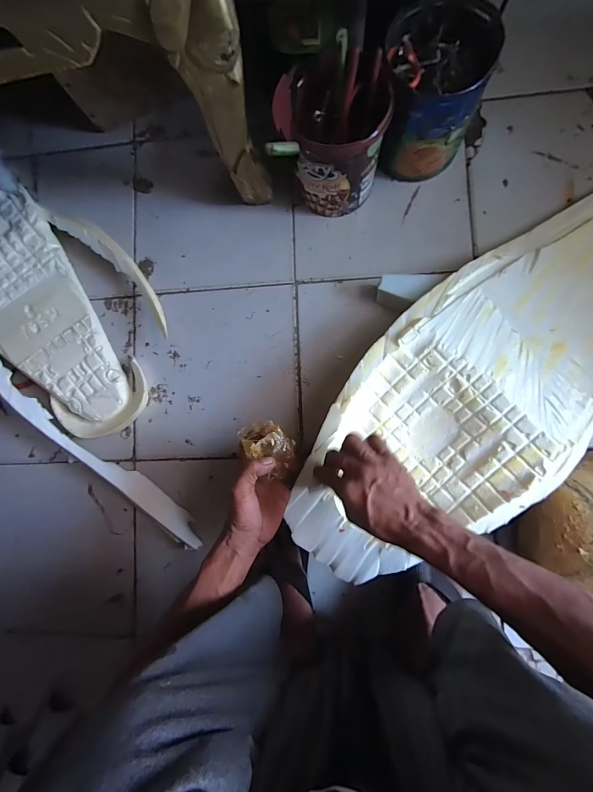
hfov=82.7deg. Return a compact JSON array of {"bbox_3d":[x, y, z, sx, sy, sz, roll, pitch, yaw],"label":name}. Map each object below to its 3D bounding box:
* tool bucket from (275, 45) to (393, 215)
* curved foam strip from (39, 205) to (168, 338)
[{"bbox_3d":[0.056,-0.385,0.516,0.152,0.163,0.132,15,88,7],"label":"tool bucket"},{"bbox_3d":[-0.315,-0.227,0.605,0.304,0.039,0.056,44,92,7],"label":"curved foam strip"}]

